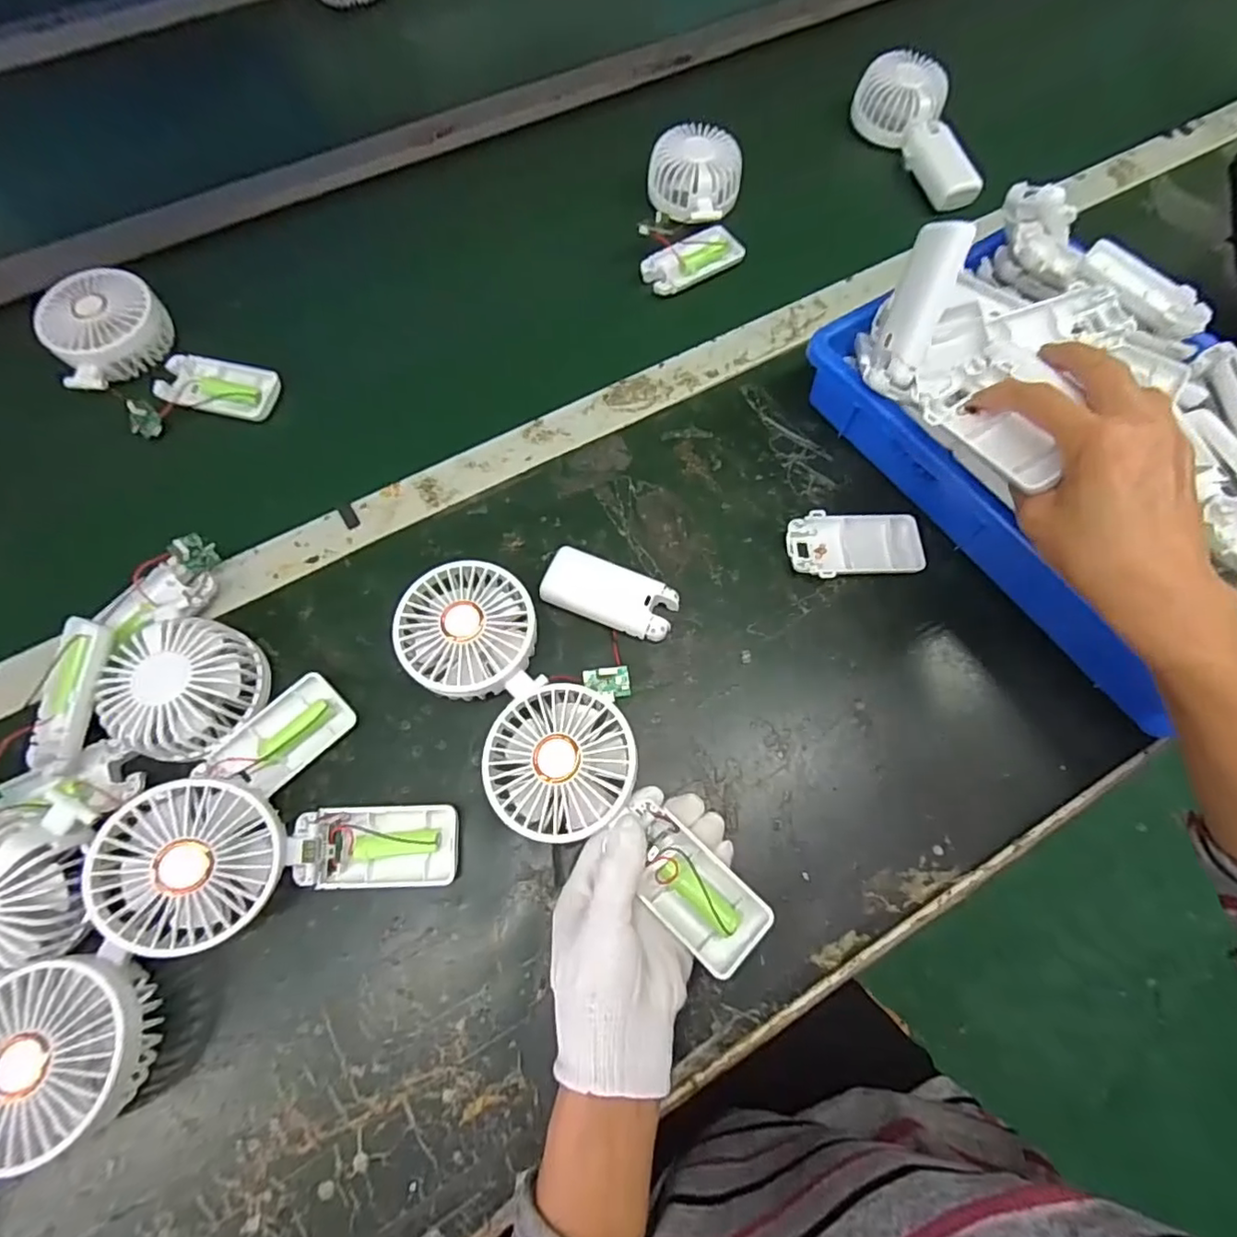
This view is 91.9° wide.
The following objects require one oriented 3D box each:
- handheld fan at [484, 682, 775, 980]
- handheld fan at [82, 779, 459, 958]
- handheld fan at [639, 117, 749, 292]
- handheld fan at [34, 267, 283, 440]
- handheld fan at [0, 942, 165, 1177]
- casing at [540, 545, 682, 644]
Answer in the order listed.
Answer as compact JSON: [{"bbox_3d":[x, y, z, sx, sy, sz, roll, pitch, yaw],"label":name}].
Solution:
[{"bbox_3d":[0.002,0.115,0.340,0.183,0.029,0.080,42,74,11],"label":"handheld fan"},{"bbox_3d":[-0.185,0.129,0.329,0.176,0.063,0.084,-6,68,-2],"label":"handheld fan"},{"bbox_3d":[0.071,-0.378,0.562,0.091,0.055,0.163,7,69,3],"label":"handheld fan"},{"bbox_3d":[-0.376,-0.207,0.492,0.183,0.032,0.105,28,71,-3],"label":"handheld fan"},{"bbox_3d":[-0.285,0.223,0.306,0.088,0.046,0.088,-18,69,-7],"label":"handheld fan"},{"bbox_3d":[-0.006,-0.017,0.419,0.092,0.015,0.045,20,70,8],"label":"casing"}]

